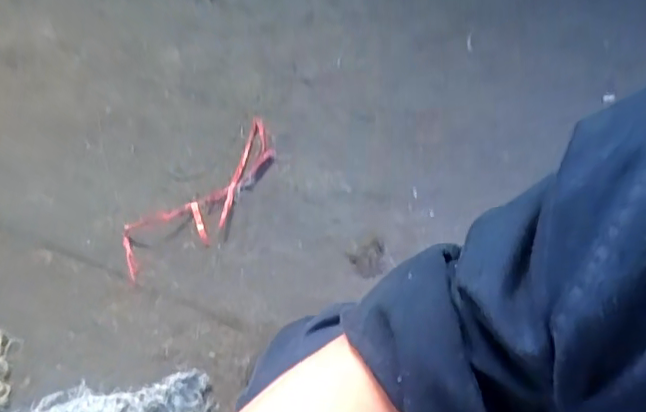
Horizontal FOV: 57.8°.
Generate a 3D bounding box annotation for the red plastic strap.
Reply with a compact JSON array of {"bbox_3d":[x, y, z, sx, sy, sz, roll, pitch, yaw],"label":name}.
[{"bbox_3d":[-0.198,-0.018,0.991,0.124,0.034,0.348,39,69,23],"label":"red plastic strap"}]

